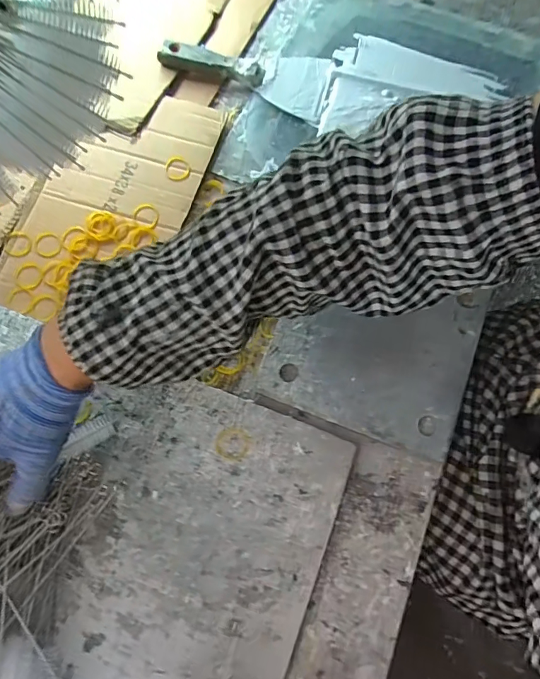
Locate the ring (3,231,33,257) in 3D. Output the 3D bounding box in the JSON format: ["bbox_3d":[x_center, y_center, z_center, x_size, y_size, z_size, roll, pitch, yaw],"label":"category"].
[{"bbox_3d":[-0.272,-0.104,0.484,0.029,0.005,0.028,0,72,-1],"label":"ring"}]

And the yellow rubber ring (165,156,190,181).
[{"bbox_3d":[-0.107,-0.197,0.516,0.028,0.004,0.029,0,88,-2],"label":"yellow rubber ring"}]

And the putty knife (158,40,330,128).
[{"bbox_3d":[-0.027,-0.340,0.558,0.204,0.029,0.088,18,72,5],"label":"putty knife"}]

